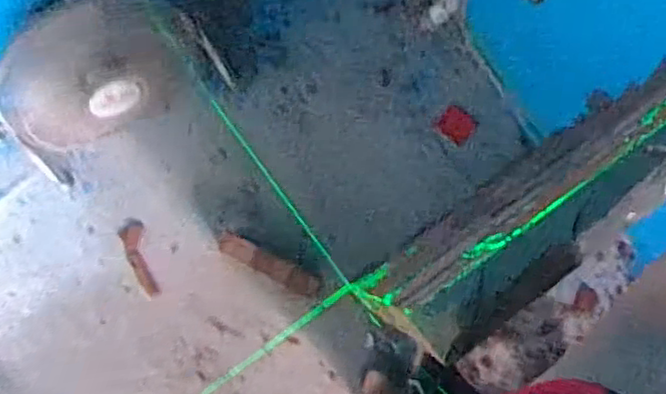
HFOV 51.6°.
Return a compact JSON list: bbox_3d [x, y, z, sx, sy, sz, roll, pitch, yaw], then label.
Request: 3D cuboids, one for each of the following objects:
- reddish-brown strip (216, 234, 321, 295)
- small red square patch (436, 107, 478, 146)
[{"bbox_3d":[-0.134,0.143,1.443,0.227,0.026,0.049,27,84,-4],"label":"reddish-brown strip"},{"bbox_3d":[0.276,-0.162,1.538,0.075,0.013,0.070,40,84,-2],"label":"small red square patch"}]

